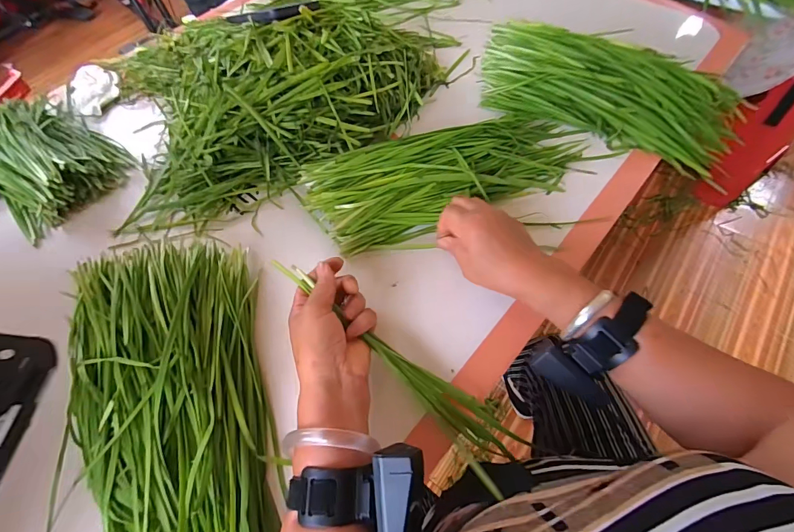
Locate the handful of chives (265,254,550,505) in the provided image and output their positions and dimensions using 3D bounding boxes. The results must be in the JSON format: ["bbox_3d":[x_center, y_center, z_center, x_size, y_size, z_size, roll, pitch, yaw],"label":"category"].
[{"bbox_3d":[-0.005,0.087,0.357,0.287,0.033,0.056,39,69,8],"label":"handful of chives"}]

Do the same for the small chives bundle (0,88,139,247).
[{"bbox_3d":[-0.483,-0.158,0.520,0.247,0.054,0.149,33,67,20],"label":"small chives bundle"}]

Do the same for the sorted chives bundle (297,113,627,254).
[{"bbox_3d":[0.075,-0.123,0.470,0.354,0.049,0.105,-22,61,-9],"label":"sorted chives bundle"}]

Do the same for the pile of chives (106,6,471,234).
[{"bbox_3d":[-0.146,-0.265,0.543,0.474,0.111,0.310,-22,62,-10],"label":"pile of chives"}]

